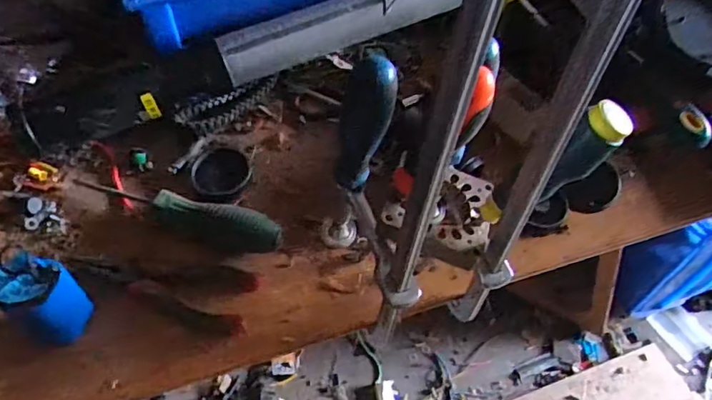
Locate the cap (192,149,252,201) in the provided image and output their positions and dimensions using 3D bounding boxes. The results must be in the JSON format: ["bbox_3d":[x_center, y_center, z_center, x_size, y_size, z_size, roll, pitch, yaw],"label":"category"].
[{"bbox_3d":[-0.118,-0.022,0.486,0.049,0.014,0.060,-26,59,-22],"label":"cap"}]

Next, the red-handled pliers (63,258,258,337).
[{"bbox_3d":[-0.150,0.066,0.419,0.142,0.012,0.052,10,53,4],"label":"red-handled pliers"}]

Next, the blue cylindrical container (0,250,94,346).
[{"bbox_3d":[-0.210,0.069,0.376,0.045,0.068,0.041,2,53,-3],"label":"blue cylindrical container"}]

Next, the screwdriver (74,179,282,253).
[{"bbox_3d":[-0.150,0.010,0.451,0.184,0.027,0.029,17,53,9],"label":"screwdriver"}]

